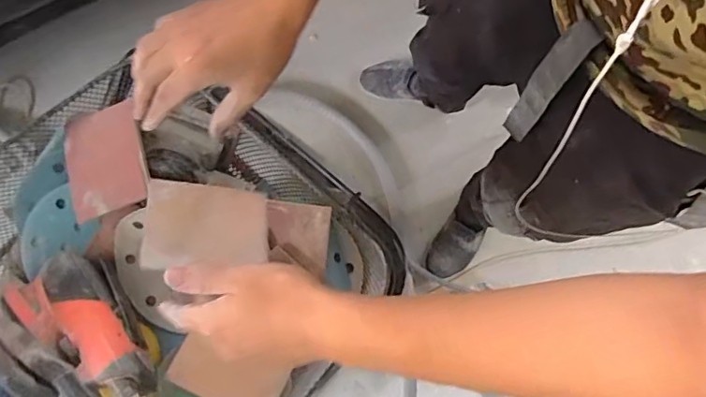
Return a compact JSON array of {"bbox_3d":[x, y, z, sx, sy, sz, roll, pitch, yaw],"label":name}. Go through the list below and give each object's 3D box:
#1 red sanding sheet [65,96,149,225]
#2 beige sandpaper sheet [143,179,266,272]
[{"bbox_3d":[-0.233,-0.035,0.502,0.093,0.013,0.100,-13,83,21],"label":"red sanding sheet"},{"bbox_3d":[-0.125,0.024,0.468,0.102,0.004,0.072,5,81,-20],"label":"beige sandpaper sheet"}]

